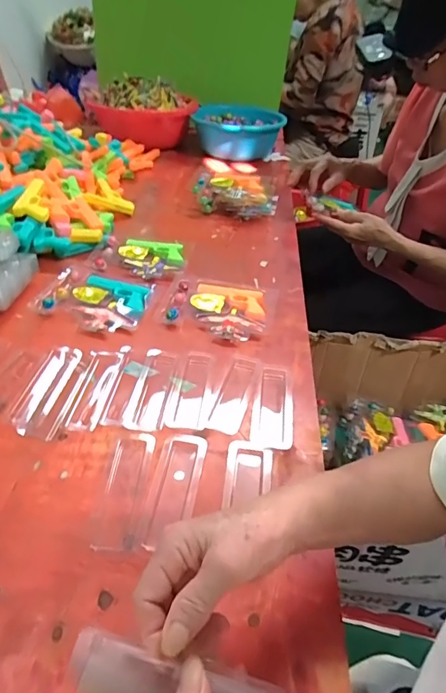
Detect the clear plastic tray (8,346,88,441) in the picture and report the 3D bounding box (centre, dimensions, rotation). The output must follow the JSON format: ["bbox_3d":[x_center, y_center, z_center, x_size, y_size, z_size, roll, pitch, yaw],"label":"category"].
[{"bbox_3d":[-0.213,0.052,0.552,0.061,0.012,0.139,8,39,3],"label":"clear plastic tray"}]

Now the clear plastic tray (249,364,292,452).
[{"bbox_3d":[0.061,0.071,0.560,0.048,0.005,0.136,7,39,1],"label":"clear plastic tray"}]

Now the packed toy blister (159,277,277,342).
[{"bbox_3d":[-0.007,-0.065,0.704,0.160,0.018,0.134,11,40,6],"label":"packed toy blister"}]

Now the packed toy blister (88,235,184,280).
[{"bbox_3d":[-0.153,-0.163,0.808,0.159,0.017,0.110,6,39,-1],"label":"packed toy blister"}]

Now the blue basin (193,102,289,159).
[{"bbox_3d":[0.041,-0.649,1.360,0.256,0.119,0.236,-2,40,-8],"label":"blue basin"}]

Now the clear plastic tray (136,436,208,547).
[{"bbox_3d":[-0.050,0.144,0.459,0.048,0.010,0.132,10,39,4],"label":"clear plastic tray"}]

